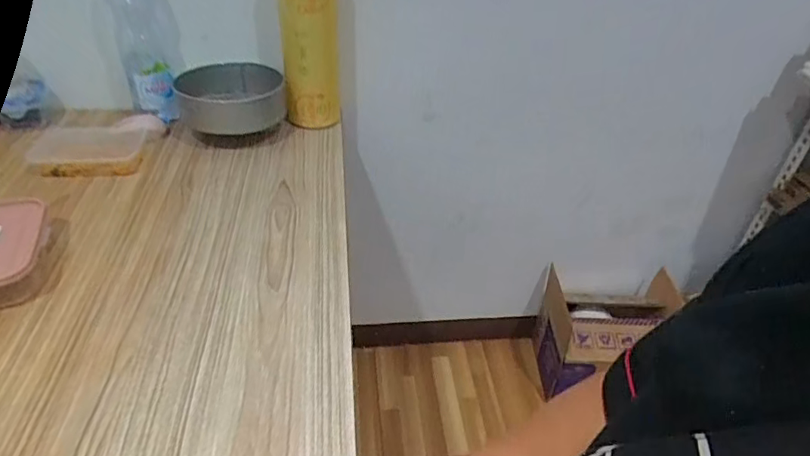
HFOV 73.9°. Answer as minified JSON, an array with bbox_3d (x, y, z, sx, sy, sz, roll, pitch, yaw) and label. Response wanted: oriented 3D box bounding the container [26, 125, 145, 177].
[{"bbox_3d":[-0.543,-0.131,0.919,0.187,0.046,0.107,0,38,-12],"label":"container"}]

